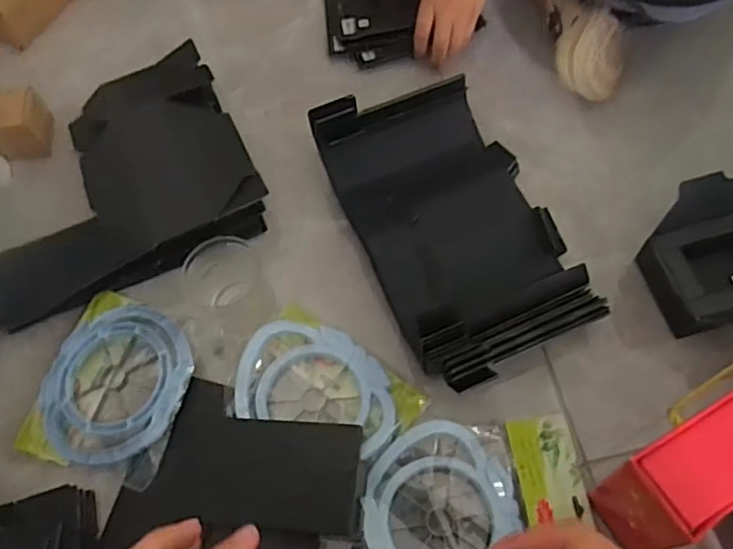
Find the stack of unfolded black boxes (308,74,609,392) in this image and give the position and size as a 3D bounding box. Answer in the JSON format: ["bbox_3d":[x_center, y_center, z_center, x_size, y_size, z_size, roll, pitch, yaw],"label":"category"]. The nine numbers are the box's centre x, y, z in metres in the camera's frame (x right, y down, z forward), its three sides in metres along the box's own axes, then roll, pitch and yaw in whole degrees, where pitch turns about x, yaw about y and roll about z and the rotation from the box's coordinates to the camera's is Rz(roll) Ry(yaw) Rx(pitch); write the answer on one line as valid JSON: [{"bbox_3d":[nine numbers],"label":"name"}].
[{"bbox_3d":[0.092,-0.053,0.699,0.201,0.106,0.327,-21,65,-6],"label":"stack of unfolded black boxes"}]

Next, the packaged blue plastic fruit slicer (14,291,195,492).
[{"bbox_3d":[-0.254,0.111,0.675,0.159,0.031,0.183,14,66,10],"label":"packaged blue plastic fruit slicer"}]

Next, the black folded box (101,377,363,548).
[{"bbox_3d":[-0.127,0.171,0.617,0.240,0.029,0.140,-4,64,2],"label":"black folded box"}]

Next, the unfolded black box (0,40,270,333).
[{"bbox_3d":[-0.301,-0.107,0.765,0.323,0.056,0.275,-22,65,-7],"label":"unfolded black box"}]

